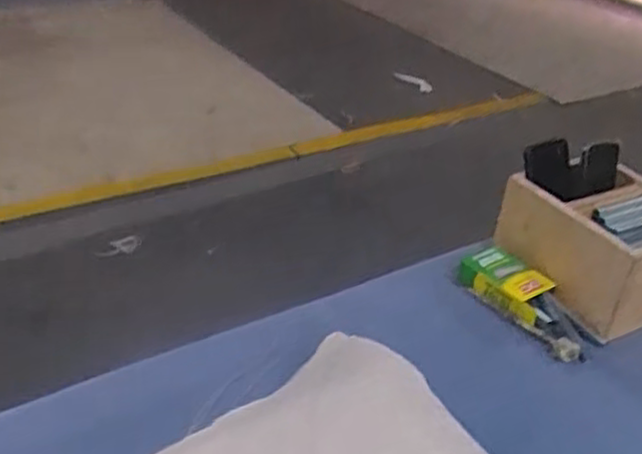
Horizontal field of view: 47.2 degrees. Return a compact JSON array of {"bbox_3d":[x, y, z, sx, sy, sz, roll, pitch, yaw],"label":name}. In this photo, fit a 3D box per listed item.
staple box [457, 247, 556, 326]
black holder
[{"bbox_3d":[0.245,0.071,0.976,0.125,0.037,0.090,28,39,31],"label":"staple box"},{"bbox_3d":[0.347,-0.082,1.007,0.148,0.055,0.066,0,33,-8],"label":"black holder"}]

